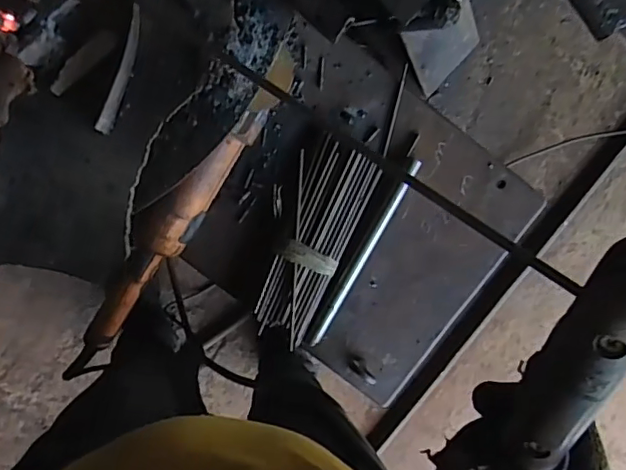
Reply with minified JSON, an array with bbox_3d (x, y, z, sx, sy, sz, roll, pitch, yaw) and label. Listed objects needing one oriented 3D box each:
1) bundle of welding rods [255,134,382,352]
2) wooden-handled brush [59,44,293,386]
[{"bbox_3d":[-0.002,0.007,0.644,0.084,0.023,0.226,24,93,-8],"label":"bundle of welding rods"},{"bbox_3d":[-0.150,-0.019,0.619,0.053,0.066,0.433,33,92,-8],"label":"wooden-handled brush"}]

